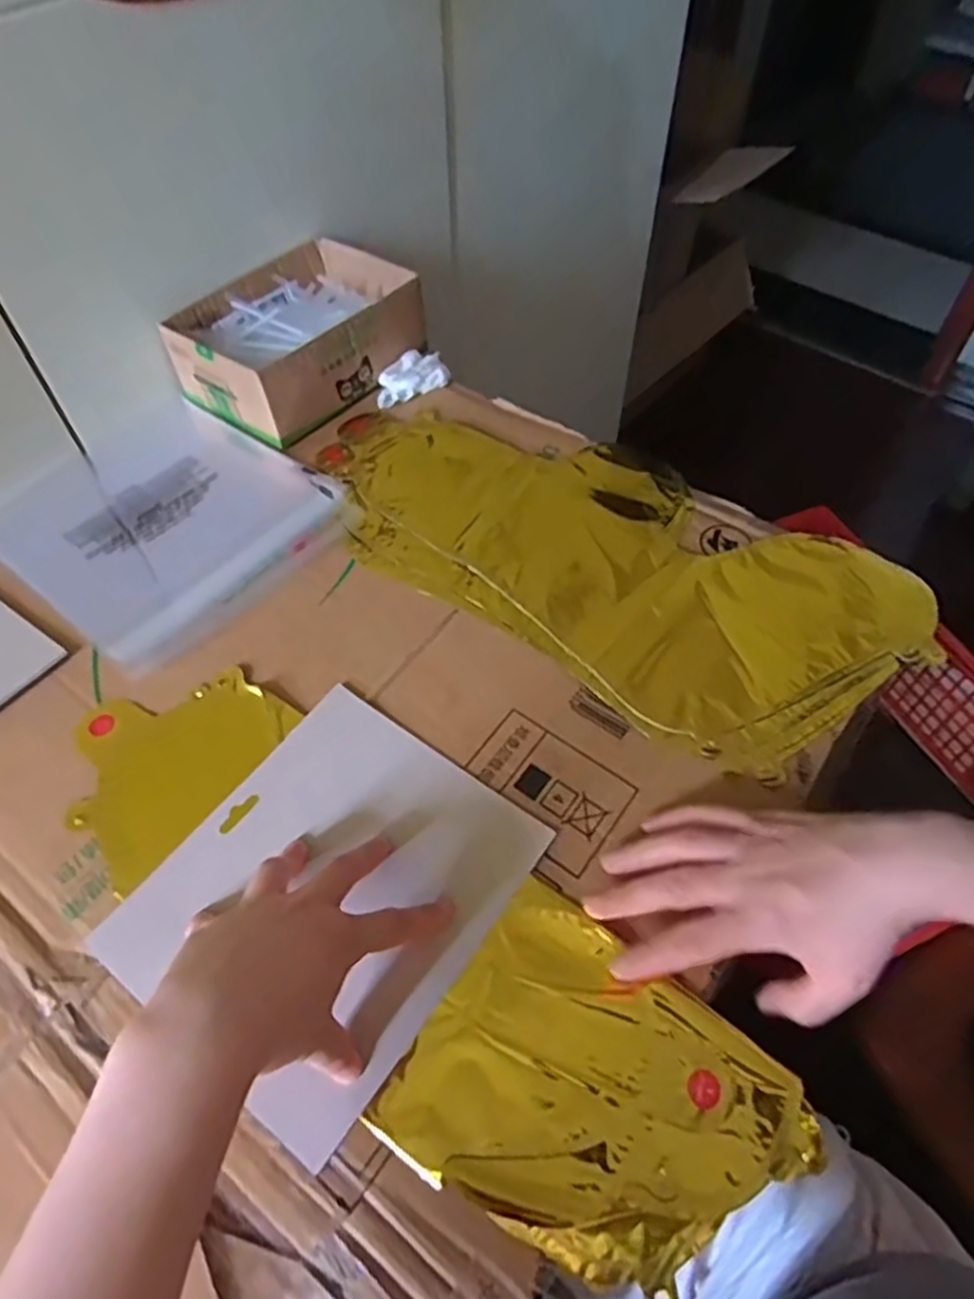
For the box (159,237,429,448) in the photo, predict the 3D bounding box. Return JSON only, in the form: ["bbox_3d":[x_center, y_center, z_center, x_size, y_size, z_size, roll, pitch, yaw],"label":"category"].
[{"bbox_3d":[-0.160,-0.272,0.642,0.137,0.065,0.191,34,61,22],"label":"box"}]

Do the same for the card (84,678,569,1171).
[{"bbox_3d":[-0.083,0.125,0.396,0.163,0.011,0.192,32,61,19],"label":"card"}]

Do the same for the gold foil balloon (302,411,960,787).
[{"bbox_3d":[0.075,-0.080,0.528,0.425,0.015,0.209,31,60,21],"label":"gold foil balloon"}]

